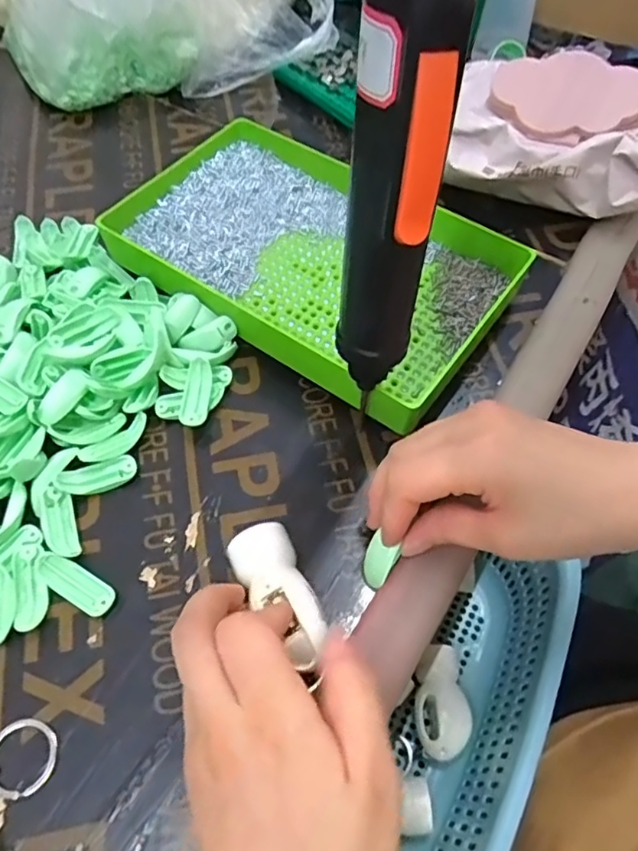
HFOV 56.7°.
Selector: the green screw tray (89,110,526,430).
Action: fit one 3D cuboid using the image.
[{"bbox_3d":[-0.007,-0.115,0.391,0.251,0.034,0.162,31,64,18],"label":"green screw tray"}]

